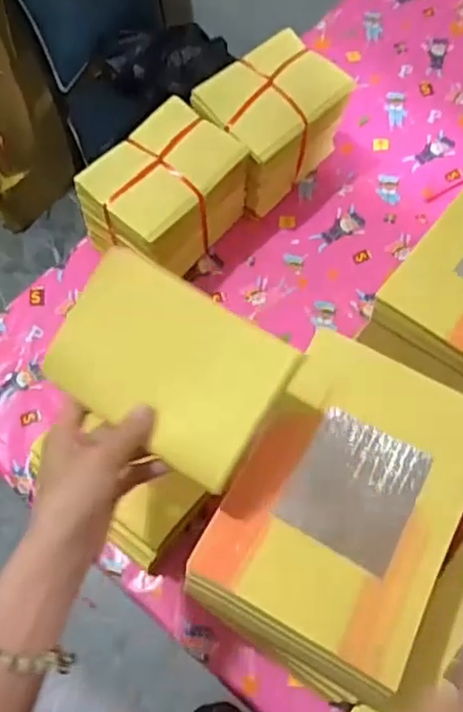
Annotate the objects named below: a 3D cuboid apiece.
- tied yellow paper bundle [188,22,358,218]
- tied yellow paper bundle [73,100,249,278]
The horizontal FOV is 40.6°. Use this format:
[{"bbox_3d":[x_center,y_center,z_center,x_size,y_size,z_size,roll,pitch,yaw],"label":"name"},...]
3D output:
[{"bbox_3d":[0.051,-0.288,0.790,0.113,0.145,0.158,41,73,18],"label":"tied yellow paper bundle"},{"bbox_3d":[-0.076,-0.188,0.750,0.118,0.129,0.168,34,71,16],"label":"tied yellow paper bundle"}]

